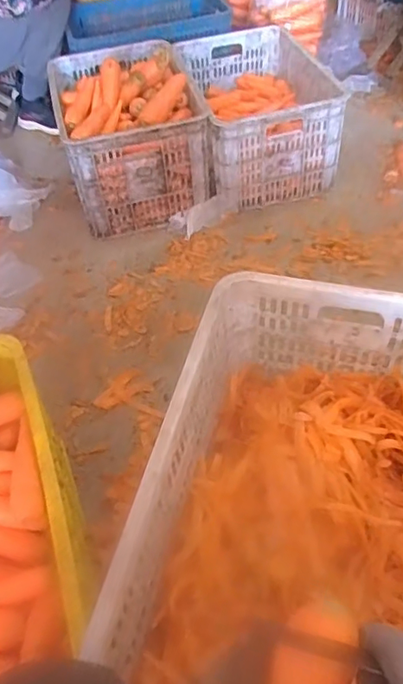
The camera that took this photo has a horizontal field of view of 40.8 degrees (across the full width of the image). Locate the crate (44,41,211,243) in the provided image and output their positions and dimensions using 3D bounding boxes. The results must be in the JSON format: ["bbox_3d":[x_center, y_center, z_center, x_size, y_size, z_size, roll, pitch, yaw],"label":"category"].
[{"bbox_3d":[-0.205,-0.618,1.548,0.363,0.283,0.597,-13,50,-5],"label":"crate"}]

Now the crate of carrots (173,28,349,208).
[{"bbox_3d":[0.157,-0.690,1.609,0.362,0.247,0.618,-11,49,-3],"label":"crate of carrots"}]

